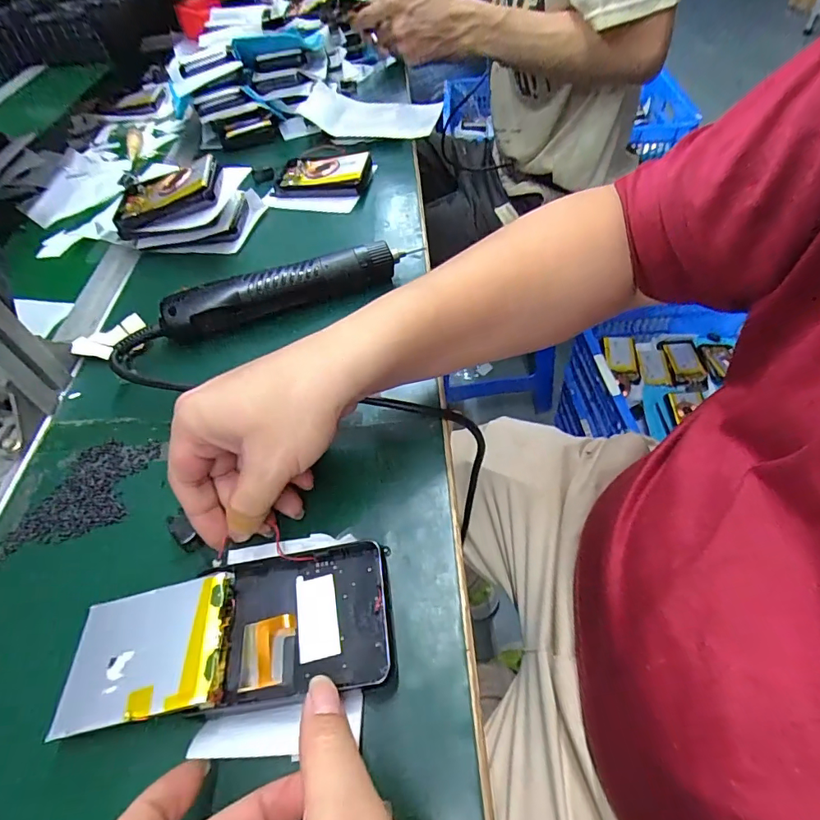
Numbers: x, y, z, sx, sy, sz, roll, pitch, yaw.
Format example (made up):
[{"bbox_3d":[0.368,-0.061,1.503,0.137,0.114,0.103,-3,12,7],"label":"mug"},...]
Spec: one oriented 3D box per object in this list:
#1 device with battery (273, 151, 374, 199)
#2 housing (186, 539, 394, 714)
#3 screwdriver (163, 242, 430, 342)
[{"bbox_3d":[-0.101,-0.271,0.540,0.114,0.027,0.067,5,52,9],"label":"device with battery"},{"bbox_3d":[-0.057,0.109,0.243,0.091,0.012,0.069,-8,52,-1],"label":"housing"},{"bbox_3d":[-0.102,-0.105,0.403,0.207,0.039,0.027,-20,53,-11],"label":"screwdriver"}]

